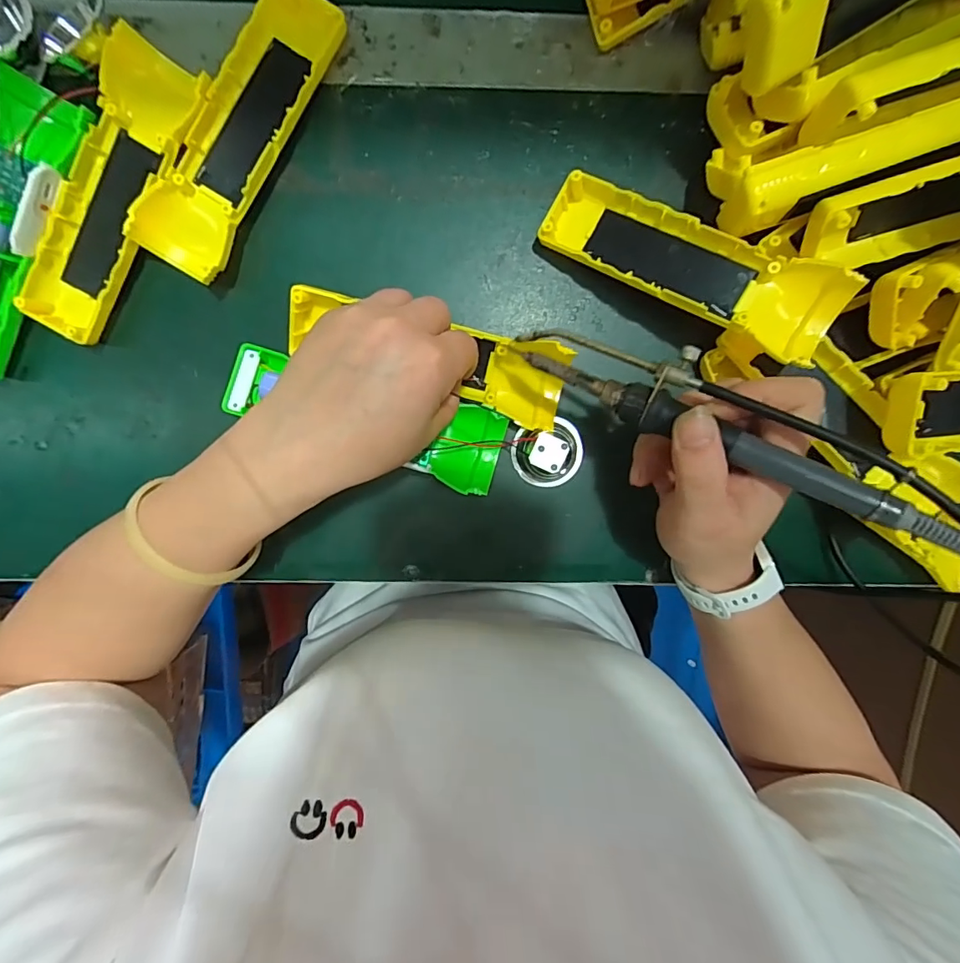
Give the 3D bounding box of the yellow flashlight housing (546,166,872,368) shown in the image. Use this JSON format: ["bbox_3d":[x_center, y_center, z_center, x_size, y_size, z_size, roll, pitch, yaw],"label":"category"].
[{"bbox_3d":[0.114,-0.119,0.266,0.163,0.025,0.045,29,95,10],"label":"yellow flashlight housing"}]

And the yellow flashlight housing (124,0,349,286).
[{"bbox_3d":[-0.133,-0.193,0.269,0.048,0.026,0.161,30,95,-6],"label":"yellow flashlight housing"}]

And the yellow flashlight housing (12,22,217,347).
[{"bbox_3d":[-0.207,-0.159,0.271,0.049,0.031,0.160,33,95,-7],"label":"yellow flashlight housing"}]

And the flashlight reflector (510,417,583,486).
[{"bbox_3d":[0.044,-0.016,0.296,0.044,0.026,0.040,0,98,-3],"label":"flashlight reflector"}]

